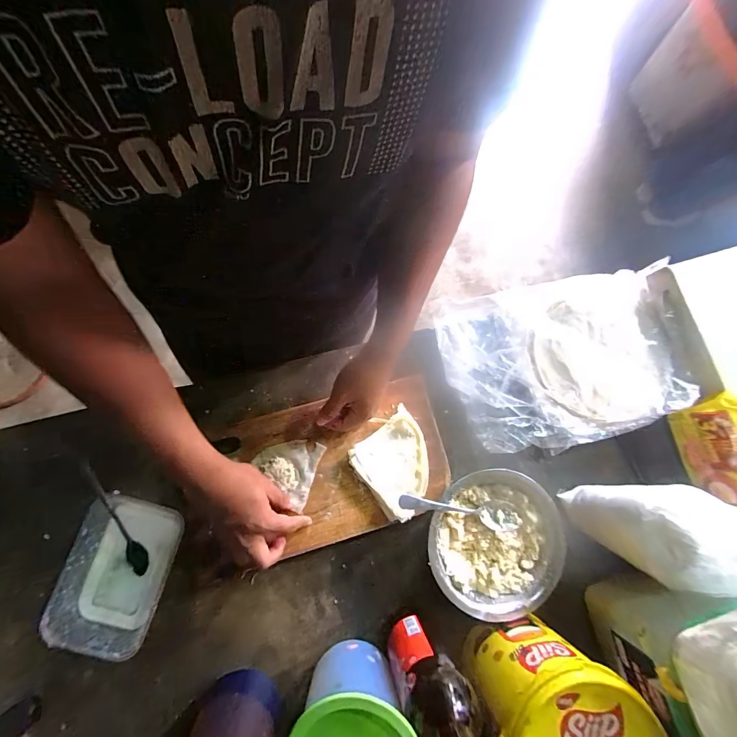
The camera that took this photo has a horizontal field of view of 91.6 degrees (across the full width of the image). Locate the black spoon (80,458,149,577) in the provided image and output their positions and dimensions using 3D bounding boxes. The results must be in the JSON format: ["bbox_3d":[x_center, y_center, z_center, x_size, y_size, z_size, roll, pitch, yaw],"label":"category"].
[{"bbox_3d":[-0.325,0.190,0.458,0.022,0.011,0.165,-23,98,-6],"label":"black spoon"}]

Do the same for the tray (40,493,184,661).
[{"bbox_3d":[-0.312,0.255,0.450,0.117,0.035,0.168,13,79,-4],"label":"tray"}]

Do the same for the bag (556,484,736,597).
[{"bbox_3d":[0.373,0.190,0.390,0.059,0.342,0.107,24,76,-16],"label":"bag"}]

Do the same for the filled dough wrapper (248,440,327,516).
[{"bbox_3d":[-0.115,0.137,0.493,0.085,0.017,0.088,18,76,4],"label":"filled dough wrapper"}]

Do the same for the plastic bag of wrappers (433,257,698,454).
[{"bbox_3d":[0.301,-0.018,0.556,0.352,0.046,0.255,-12,81,-8],"label":"plastic bag of wrappers"}]

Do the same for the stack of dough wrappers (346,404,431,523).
[{"bbox_3d":[0.040,0.131,0.500,0.108,0.017,0.121,-36,85,-11],"label":"stack of dough wrappers"}]

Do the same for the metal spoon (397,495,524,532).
[{"bbox_3d":[0.120,0.194,0.482,0.168,0.027,0.026,13,76,-12],"label":"metal spoon"}]

